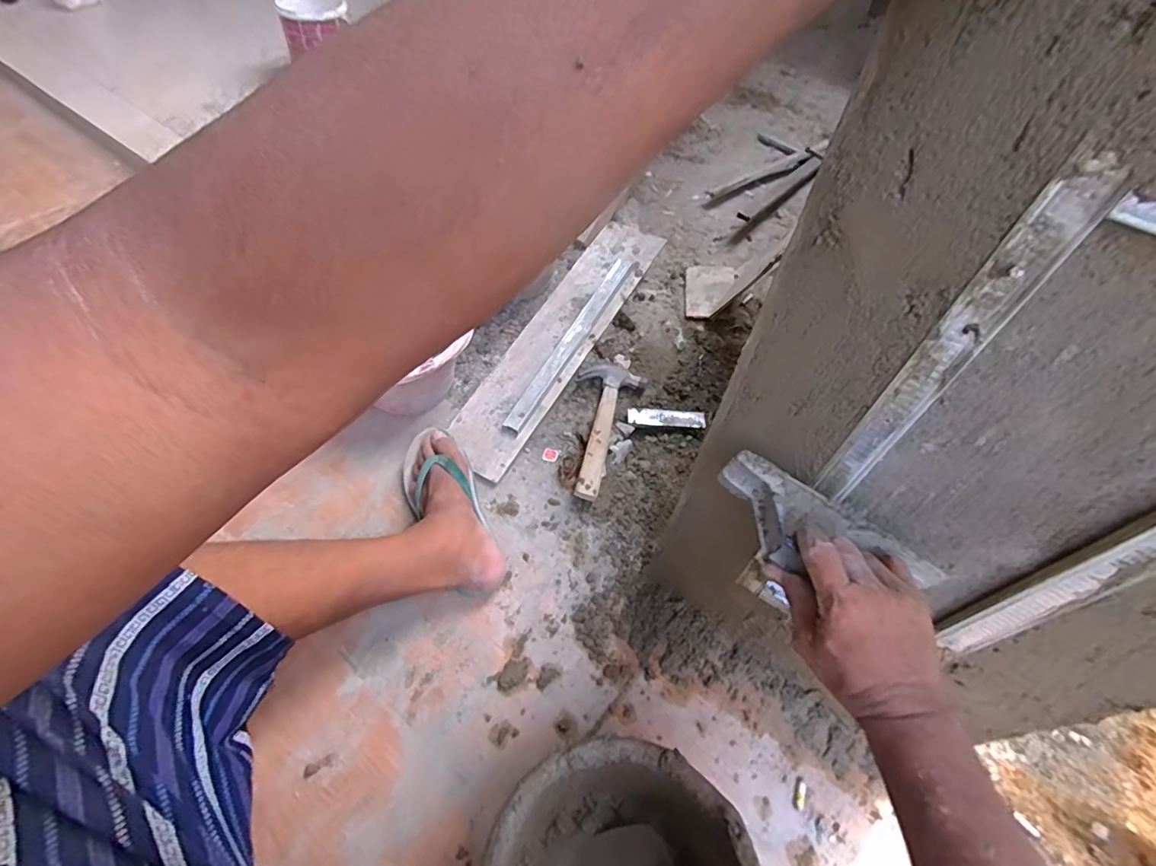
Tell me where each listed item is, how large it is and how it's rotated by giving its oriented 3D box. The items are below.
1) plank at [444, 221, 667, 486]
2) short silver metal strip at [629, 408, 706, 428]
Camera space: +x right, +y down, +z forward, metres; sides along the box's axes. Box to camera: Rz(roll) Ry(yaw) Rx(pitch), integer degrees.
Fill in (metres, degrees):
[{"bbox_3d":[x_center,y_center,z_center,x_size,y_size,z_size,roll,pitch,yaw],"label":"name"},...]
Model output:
[{"bbox_3d":[-0.031,-0.188,1.006,0.133,0.034,0.611,28,69,15],"label":"plank"},{"bbox_3d":[0.153,-0.025,0.924,0.133,0.009,0.034,5,53,-2],"label":"short silver metal strip"}]

